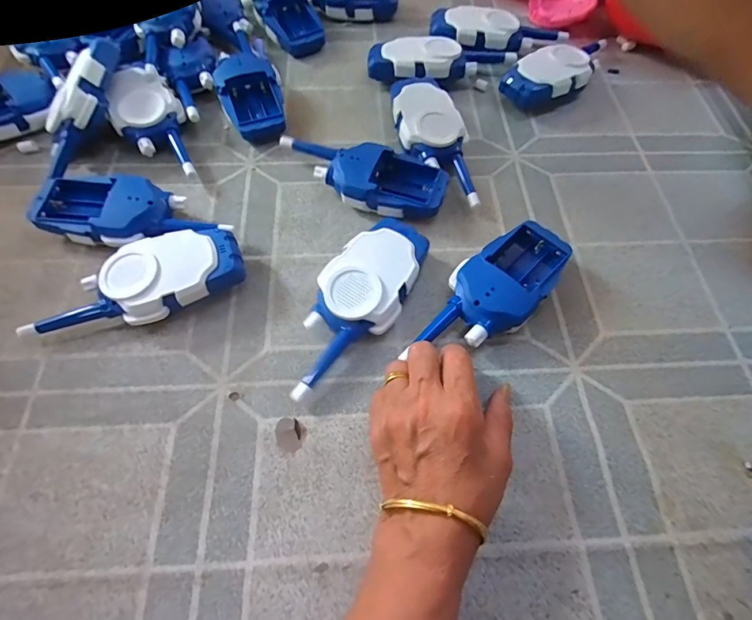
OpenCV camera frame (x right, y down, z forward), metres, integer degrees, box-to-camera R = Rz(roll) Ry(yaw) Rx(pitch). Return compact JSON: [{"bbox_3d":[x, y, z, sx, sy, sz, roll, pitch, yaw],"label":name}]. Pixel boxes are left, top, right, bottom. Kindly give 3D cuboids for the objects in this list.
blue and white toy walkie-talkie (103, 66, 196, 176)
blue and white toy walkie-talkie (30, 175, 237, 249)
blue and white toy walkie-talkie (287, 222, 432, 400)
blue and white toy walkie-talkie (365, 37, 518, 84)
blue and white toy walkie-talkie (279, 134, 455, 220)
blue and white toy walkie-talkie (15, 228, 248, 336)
[{"bbox_3d":[-0.225,-0.187,0.410,0.065,0.026,0.127,-22,84,-19],"label":"blue and white toy walkie-talkie"},{"bbox_3d":[-0.213,-0.082,0.361,0.157,0.033,0.067,6,63,3],"label":"blue and white toy walkie-talkie"},{"bbox_3d":[-0.015,-0.004,0.322,0.062,0.036,0.159,23,65,11],"label":"blue and white toy walkie-talkie"},{"bbox_3d":[0.075,-0.280,0.463,0.166,0.039,0.057,-4,63,-2],"label":"blue and white toy walkie-talkie"},{"bbox_3d":[-0.013,-0.128,0.391,0.159,0.036,0.064,11,63,6],"label":"blue and white toy walkie-talkie"},{"bbox_3d":[-0.184,-0.019,0.319,0.155,0.035,0.061,-17,64,-9],"label":"blue and white toy walkie-talkie"}]

